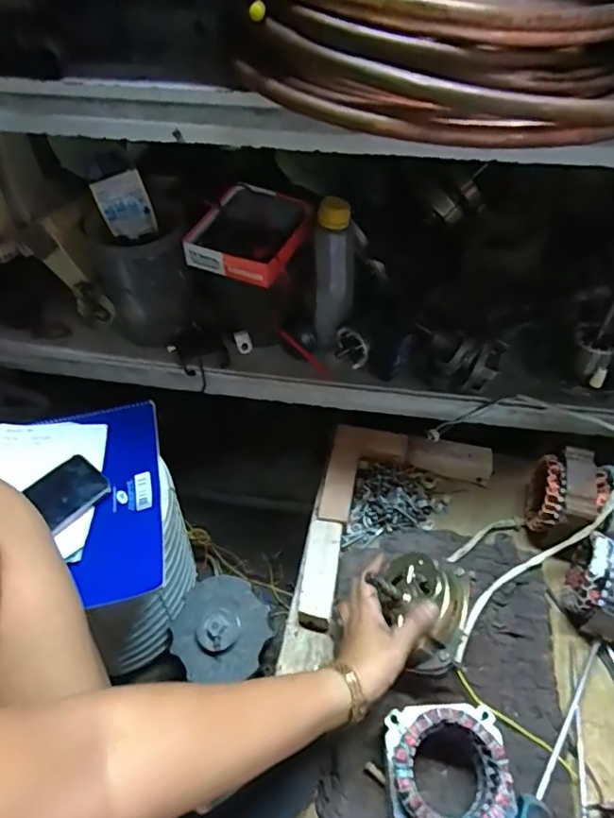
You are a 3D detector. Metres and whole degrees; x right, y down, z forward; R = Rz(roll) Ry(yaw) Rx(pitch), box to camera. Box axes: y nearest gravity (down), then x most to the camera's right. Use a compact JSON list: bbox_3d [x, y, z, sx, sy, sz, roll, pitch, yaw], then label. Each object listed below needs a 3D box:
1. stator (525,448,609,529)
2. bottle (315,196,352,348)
[{"bbox_3d":[0.335,0.114,0.699,0.077,0.095,0.109,13,51,13],"label":"stator"},{"bbox_3d":[0.038,-0.186,0.766,0.054,0.198,0.043,3,49,4],"label":"bottle"}]

